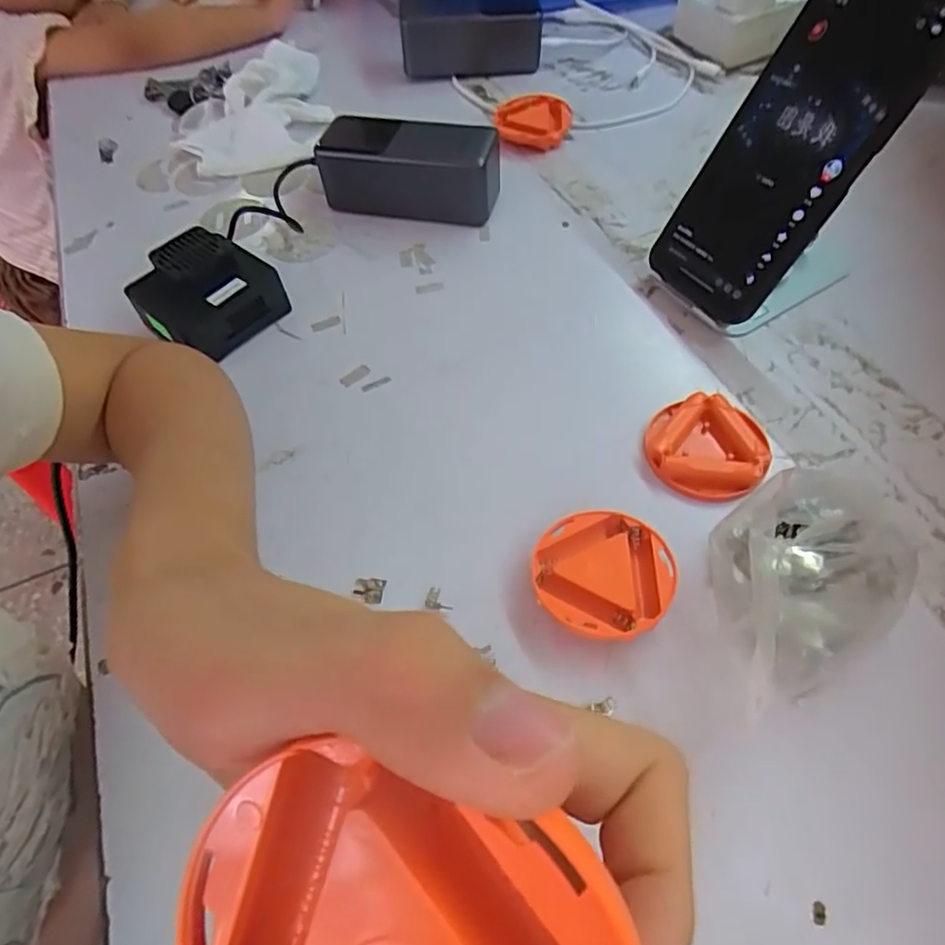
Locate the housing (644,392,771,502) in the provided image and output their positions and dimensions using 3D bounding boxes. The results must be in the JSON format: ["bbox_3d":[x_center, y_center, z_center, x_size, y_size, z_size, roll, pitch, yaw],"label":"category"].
[{"bbox_3d":[0.127,-0.014,0.331,0.060,0.015,0.060,10,58,11],"label":"housing"}]

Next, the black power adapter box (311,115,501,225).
[{"bbox_3d":[-0.046,-0.228,0.458,0.132,0.053,0.060,12,58,12],"label":"black power adapter box"}]

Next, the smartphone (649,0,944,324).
[{"bbox_3d":[0.175,-0.180,0.342,0.017,0.179,0.083,-5,44,-49],"label":"smartphone"}]

